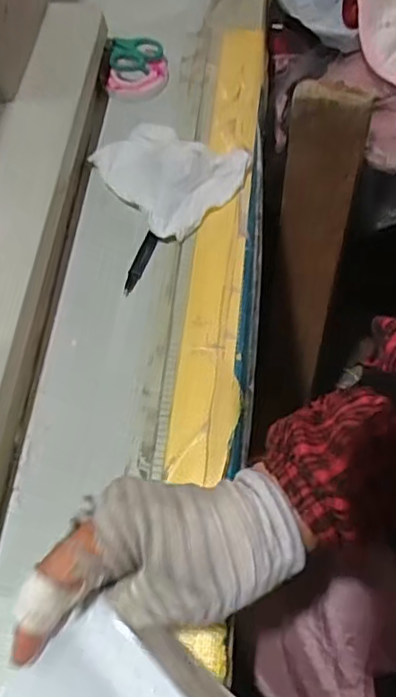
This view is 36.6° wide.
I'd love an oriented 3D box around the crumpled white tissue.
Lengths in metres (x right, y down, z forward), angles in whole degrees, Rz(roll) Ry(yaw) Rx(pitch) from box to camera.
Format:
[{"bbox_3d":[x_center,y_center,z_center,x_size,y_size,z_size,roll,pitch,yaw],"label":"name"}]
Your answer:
[{"bbox_3d":[-0.024,-0.155,0.507,0.102,0.034,0.112,-41,66,-16],"label":"crumpled white tissue"}]

